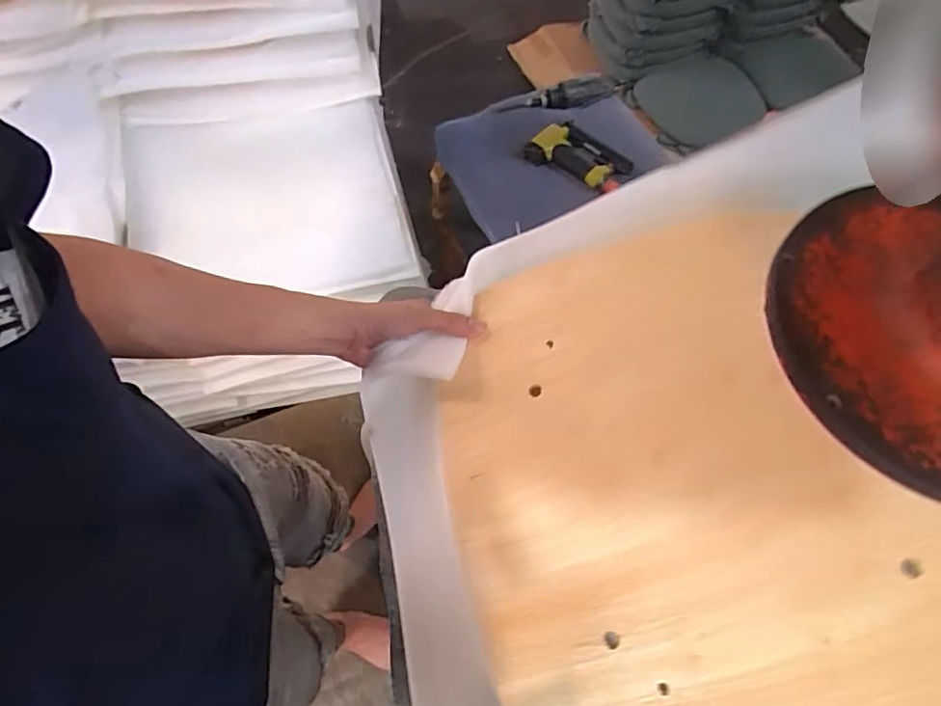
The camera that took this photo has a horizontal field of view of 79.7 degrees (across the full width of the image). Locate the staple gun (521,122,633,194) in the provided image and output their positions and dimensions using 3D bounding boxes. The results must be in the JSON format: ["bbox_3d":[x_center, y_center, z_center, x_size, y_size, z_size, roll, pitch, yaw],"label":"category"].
[{"bbox_3d":[0.225,-0.420,1.182,0.197,0.041,0.110,35,69,16],"label":"staple gun"}]

